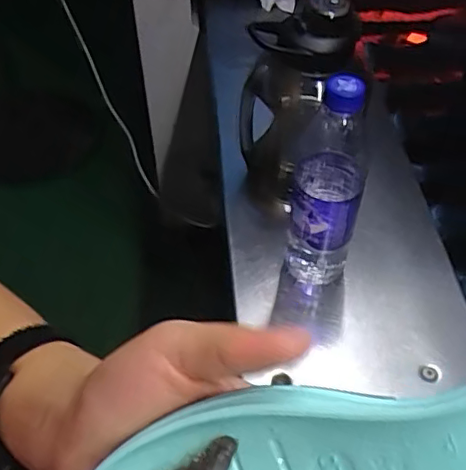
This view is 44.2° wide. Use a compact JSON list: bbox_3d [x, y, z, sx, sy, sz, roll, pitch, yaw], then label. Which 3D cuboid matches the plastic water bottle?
[{"bbox_3d":[0.088,-0.042,0.532,0.061,0.241,0.068,12,51,11],"label":"plastic water bottle"}]

